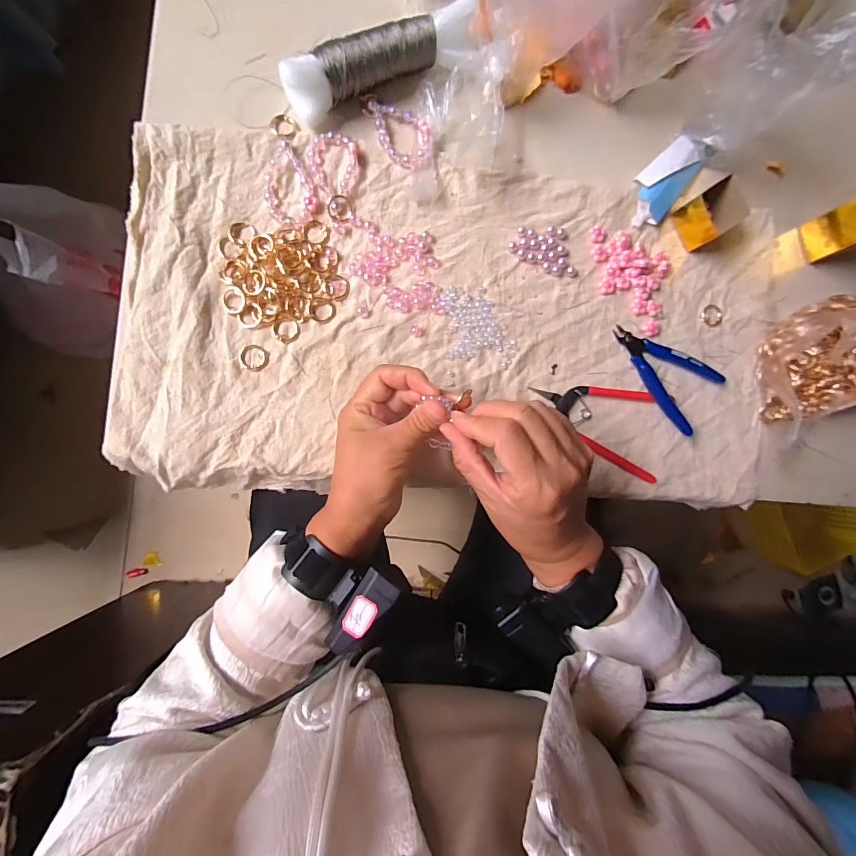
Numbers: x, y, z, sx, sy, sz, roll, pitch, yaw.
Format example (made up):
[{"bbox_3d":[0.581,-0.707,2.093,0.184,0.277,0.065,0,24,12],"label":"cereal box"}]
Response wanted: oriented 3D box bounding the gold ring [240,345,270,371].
[{"bbox_3d":[-0.152,-0.062,0.358,0.025,0.004,0.023,0,88,-8],"label":"gold ring"}]

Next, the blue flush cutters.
[{"bbox_3d":[0.231,-0.059,0.400,0.115,0.019,0.075,42,83,-4],"label":"blue flush cutters"}]

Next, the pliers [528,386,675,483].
[{"bbox_3d":[0.168,-0.010,0.394,0.140,0.006,0.084,20,85,-7],"label":"pliers"}]

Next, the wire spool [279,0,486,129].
[{"bbox_3d":[-0.035,-0.323,0.362,0.188,0.041,0.044,-25,91,-8],"label":"wire spool"}]

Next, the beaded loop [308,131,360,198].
[{"bbox_3d":[-0.083,-0.238,0.365,0.044,0.008,0.057,-8,89,-8],"label":"beaded loop"}]

